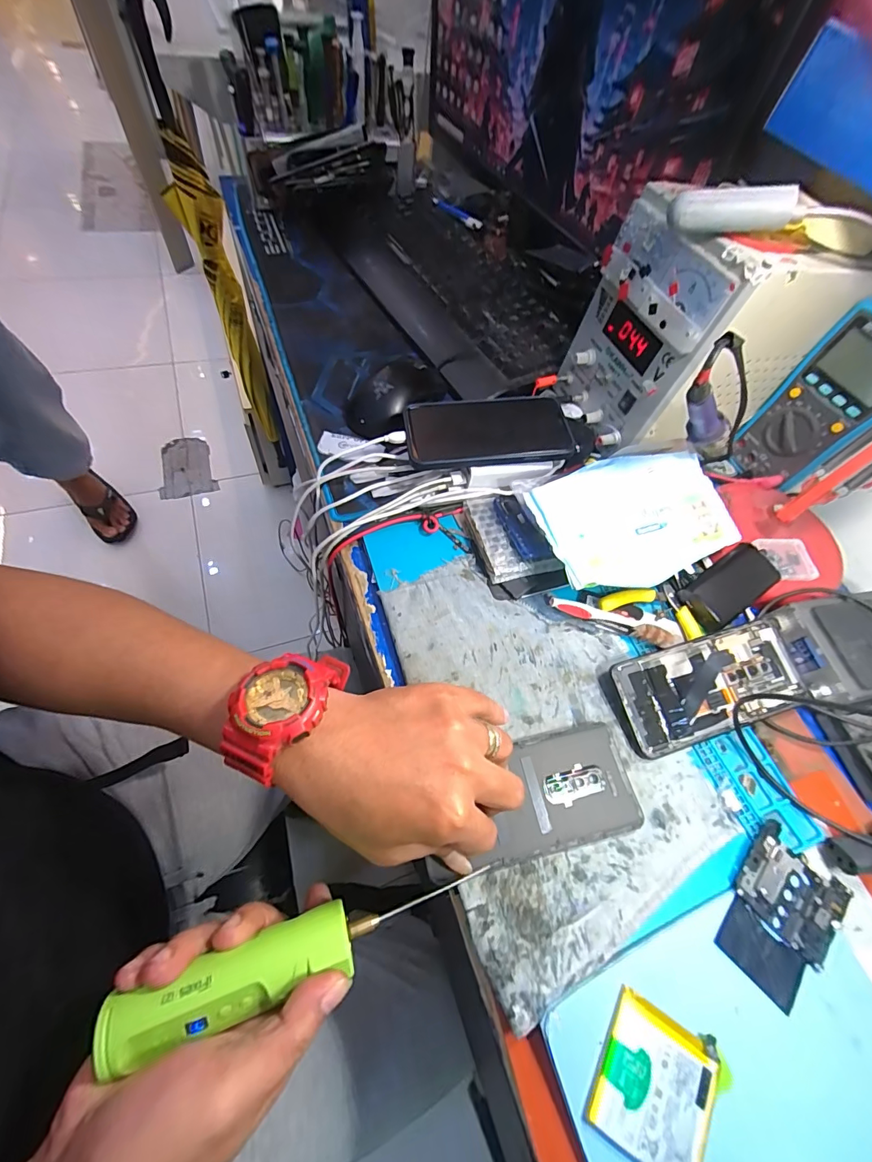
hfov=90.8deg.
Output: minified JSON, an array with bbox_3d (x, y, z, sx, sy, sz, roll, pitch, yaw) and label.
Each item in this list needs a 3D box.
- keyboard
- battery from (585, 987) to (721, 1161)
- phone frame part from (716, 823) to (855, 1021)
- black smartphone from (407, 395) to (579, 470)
[{"bbox_3d":[0.012,-0.411,0.588,0.197,0.033,0.460,-23,67,-20],"label":"keyboard"},{"bbox_3d":[0.120,0.274,0.233,0.060,0.004,0.063,31,63,8],"label":"battery"},{"bbox_3d":[0.224,0.216,0.278,0.062,0.006,0.088,43,64,15],"label":"phone frame part"},{"bbox_3d":[0.049,-0.146,0.416,0.153,0.015,0.078,-6,64,-7],"label":"black smartphone"}]

